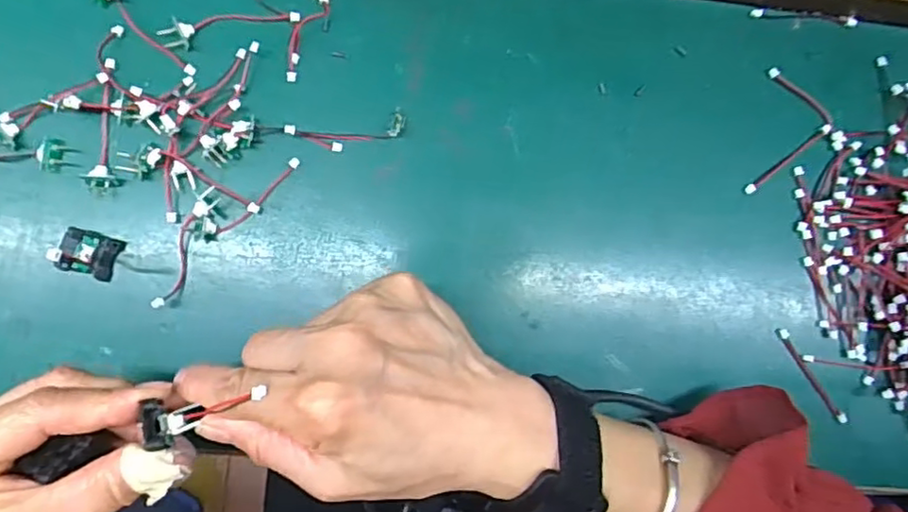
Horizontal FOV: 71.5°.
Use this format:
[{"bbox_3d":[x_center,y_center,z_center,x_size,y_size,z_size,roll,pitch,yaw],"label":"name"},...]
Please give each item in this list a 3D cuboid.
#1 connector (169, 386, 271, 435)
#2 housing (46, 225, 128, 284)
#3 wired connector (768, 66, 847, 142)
[{"bbox_3d":[-0.090,0.057,0.234,0.052,0.009,0.006,-24,90,36],"label":"connector"},{"bbox_3d":[-0.174,-0.001,0.299,0.025,0.013,0.020,18,85,-3],"label":"housing"},{"bbox_3d":[0.188,-0.082,0.334,0.009,0.004,0.054,-45,90,-6],"label":"wired connector"}]

